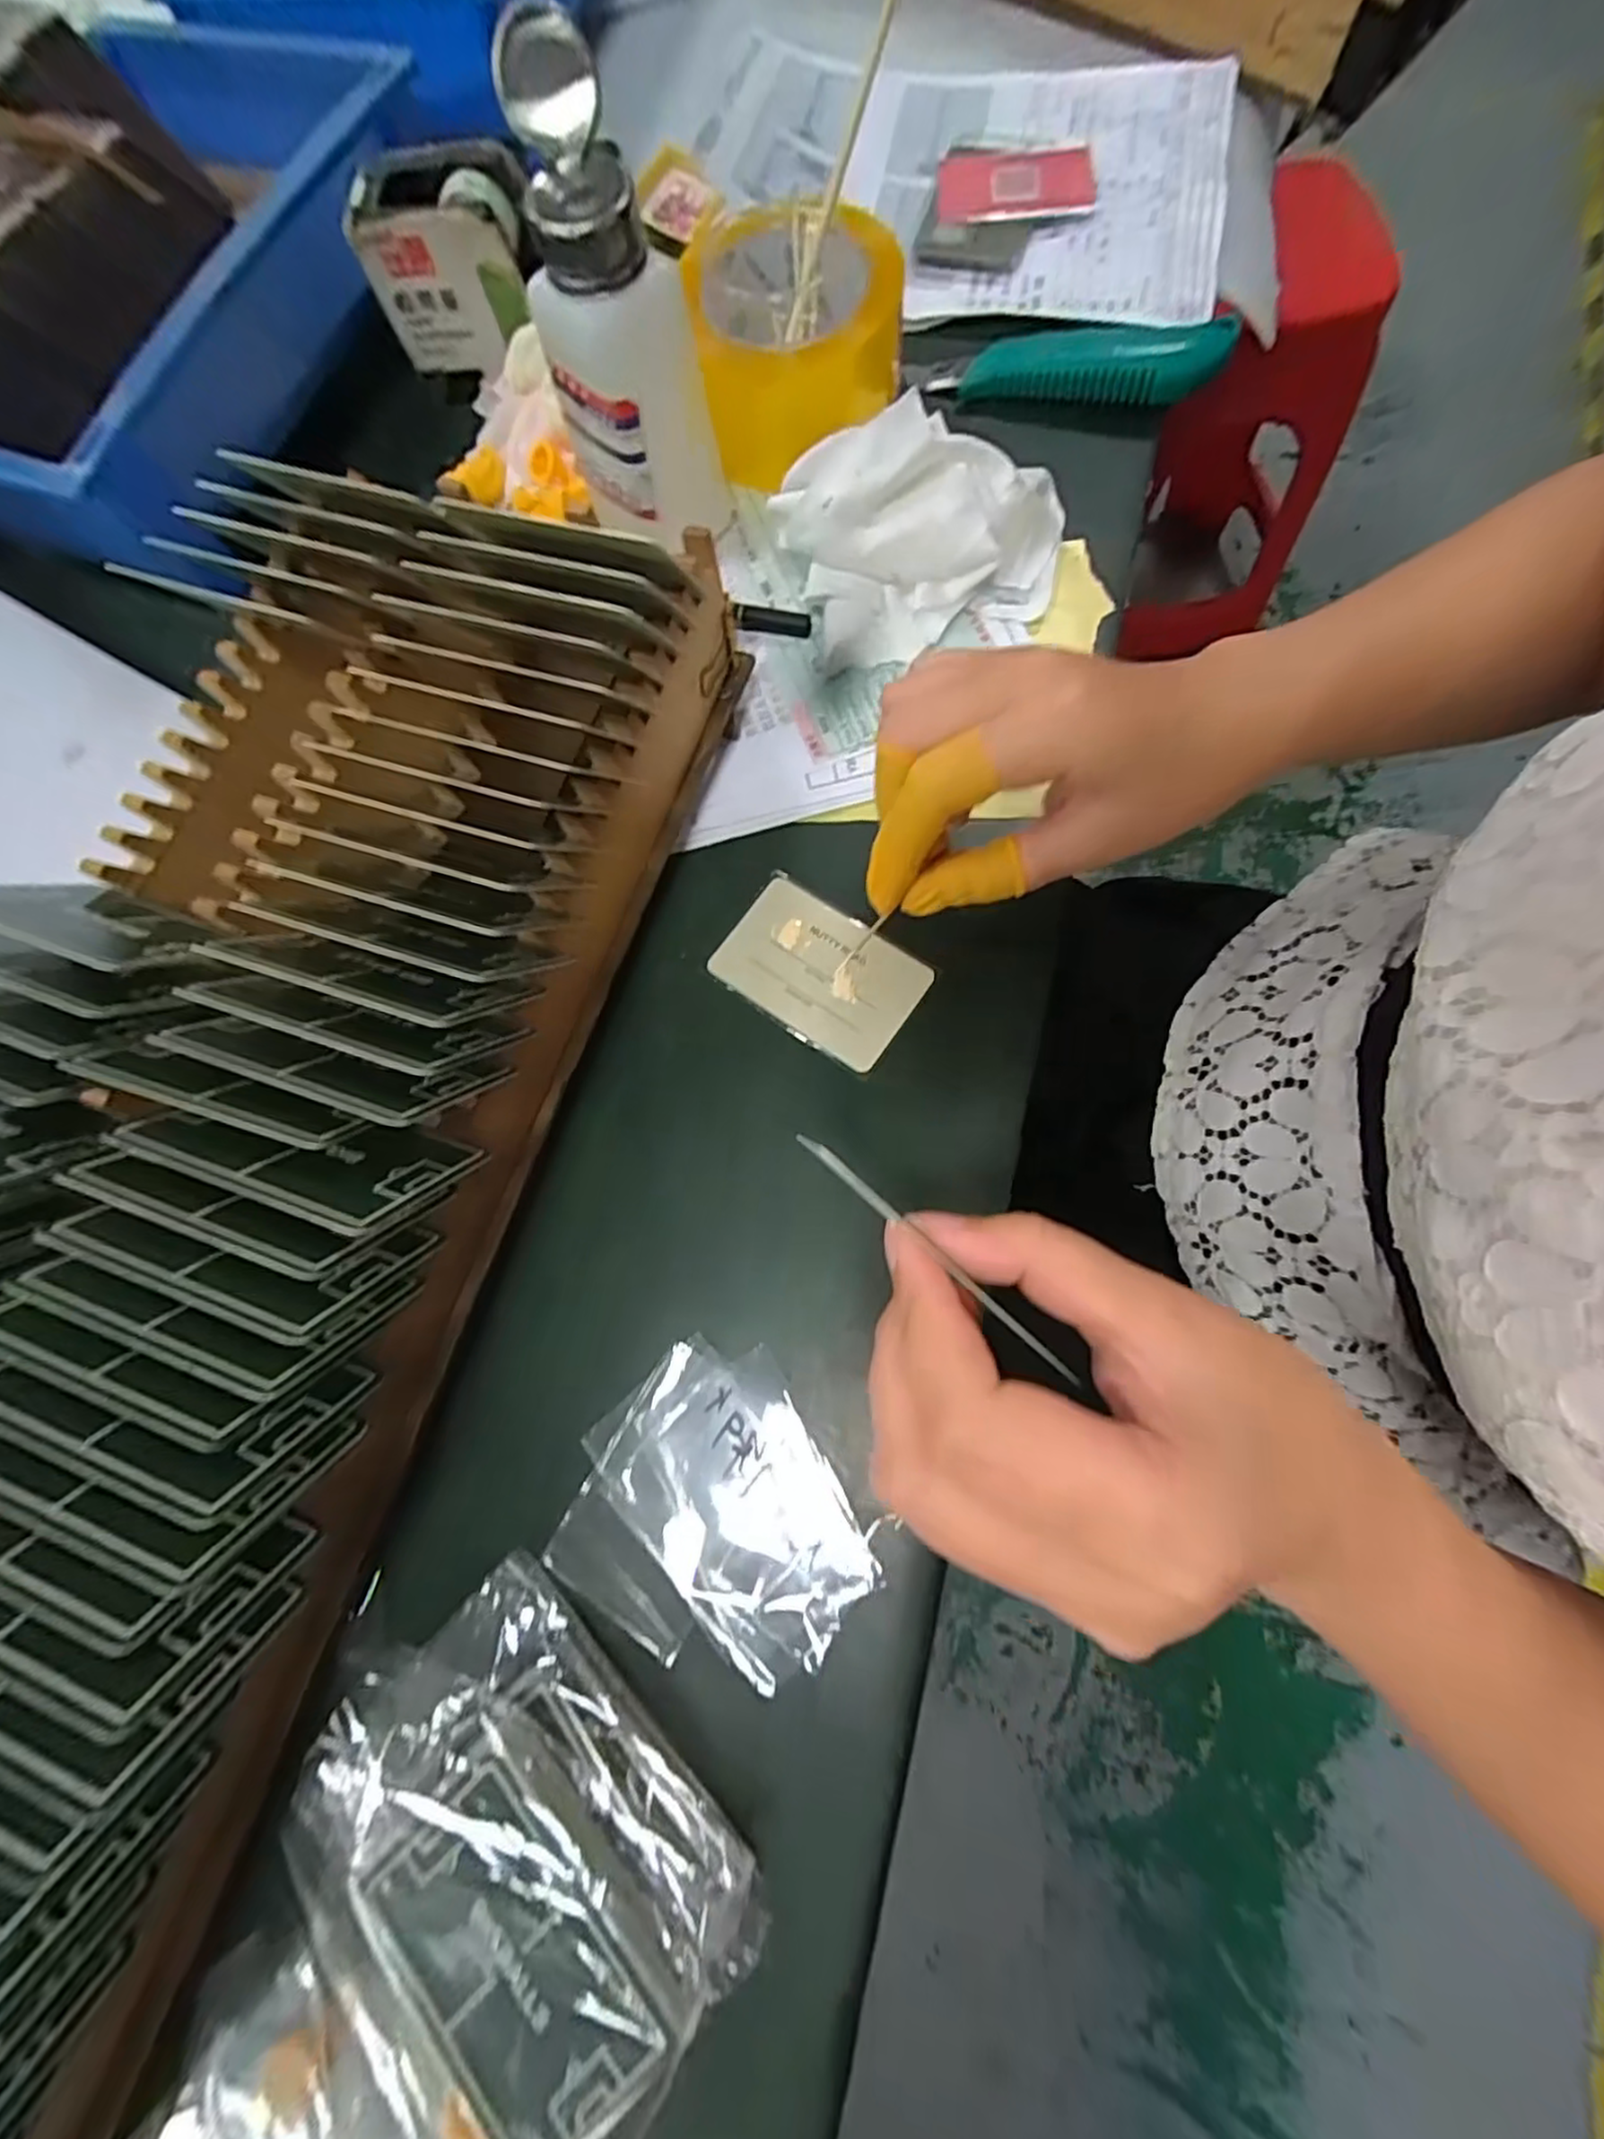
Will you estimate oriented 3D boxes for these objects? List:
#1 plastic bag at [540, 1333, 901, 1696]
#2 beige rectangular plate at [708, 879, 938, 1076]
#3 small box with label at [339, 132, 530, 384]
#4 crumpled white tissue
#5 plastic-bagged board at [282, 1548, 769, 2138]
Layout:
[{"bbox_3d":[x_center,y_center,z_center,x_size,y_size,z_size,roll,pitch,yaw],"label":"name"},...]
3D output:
[{"bbox_3d":[-0.033,0.157,0.249,0.101,0.021,0.094,43,82,14],"label":"plastic bag"},{"bbox_3d":[0.007,-0.042,0.304,0.085,0.004,0.053,35,81,12],"label":"beige rectangular plate"},{"bbox_3d":[-0.172,-0.410,0.362,0.079,0.060,0.056,7,76,7],"label":"small box with label"},{"bbox_3d":[0.059,-0.247,0.320,0.136,0.066,0.084,-9,74,2],"label":"crumpled white tissue"},{"bbox_3d":[-0.083,0.232,0.213,0.128,0.047,0.081,41,82,14],"label":"plastic-bagged board"}]

